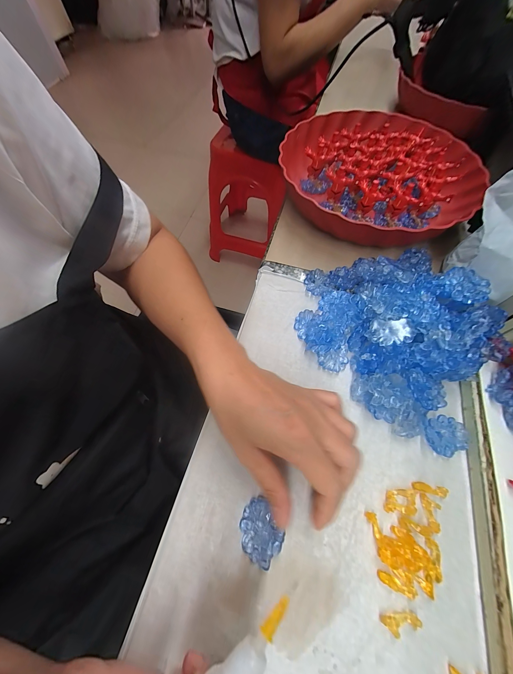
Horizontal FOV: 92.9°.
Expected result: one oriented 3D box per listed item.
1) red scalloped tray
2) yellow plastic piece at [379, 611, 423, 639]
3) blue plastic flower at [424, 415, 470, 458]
[{"bbox_3d":[0.144,-0.212,0.321,0.235,0.048,0.245,-35,68,-15],"label":"red scalloped tray"},{"bbox_3d":[0.092,0.183,0.155,0.023,0.006,0.010,-8,63,-3],"label":"yellow plastic piece"},{"bbox_3d":[0.158,0.082,0.203,0.034,0.006,0.029,-15,64,-6],"label":"blue plastic flower"}]

